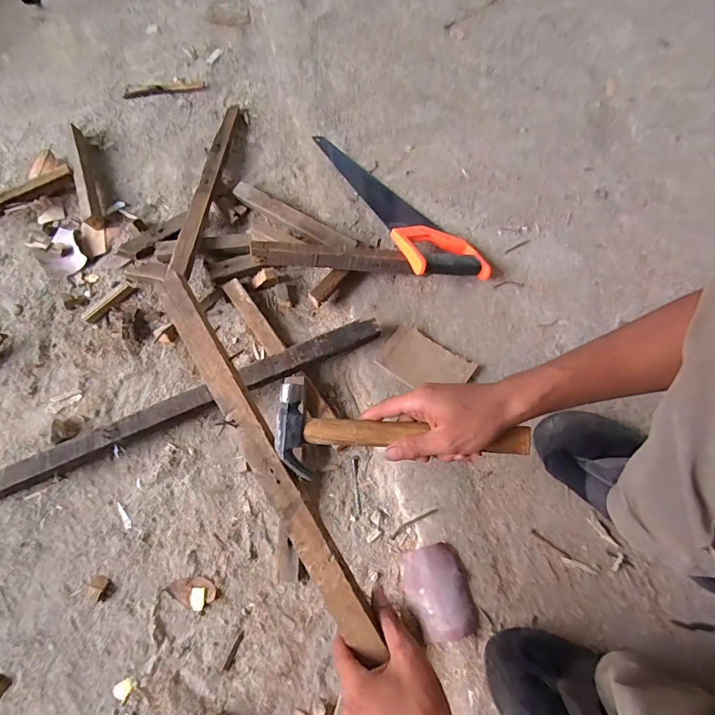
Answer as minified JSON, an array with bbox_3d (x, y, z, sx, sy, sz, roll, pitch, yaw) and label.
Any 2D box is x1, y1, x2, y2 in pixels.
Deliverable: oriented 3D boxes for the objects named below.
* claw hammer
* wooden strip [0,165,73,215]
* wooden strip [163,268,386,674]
[{"bbox_3d":[0.042,0.079,0.420,0.248,0.032,0.089,5,67,4],"label":"claw hammer"},{"bbox_3d":[-0.667,-0.288,0.798,0.268,0.036,0.029,-30,68,-10],"label":"wooden strip"},{"bbox_3d":[-0.102,0.084,0.432,0.034,0.011,0.435,-31,74,-10],"label":"wooden strip"}]

